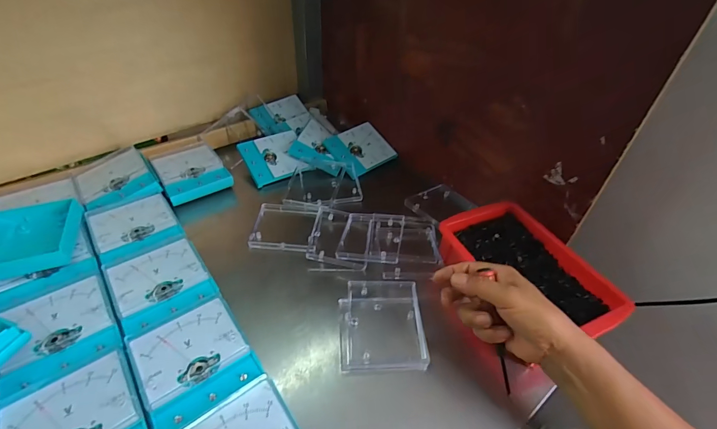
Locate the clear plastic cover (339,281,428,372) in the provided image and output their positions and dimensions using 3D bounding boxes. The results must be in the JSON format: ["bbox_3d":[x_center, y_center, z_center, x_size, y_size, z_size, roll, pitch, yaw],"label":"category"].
[{"bbox_3d":[0.027,0.128,0.411,0.097,0.023,0.106,0,43,-6],"label":"clear plastic cover"}]

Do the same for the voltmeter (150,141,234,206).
[{"bbox_3d":[-0.284,-0.076,0.583,0.097,0.025,0.127,-25,51,-30],"label":"voltmeter"}]

